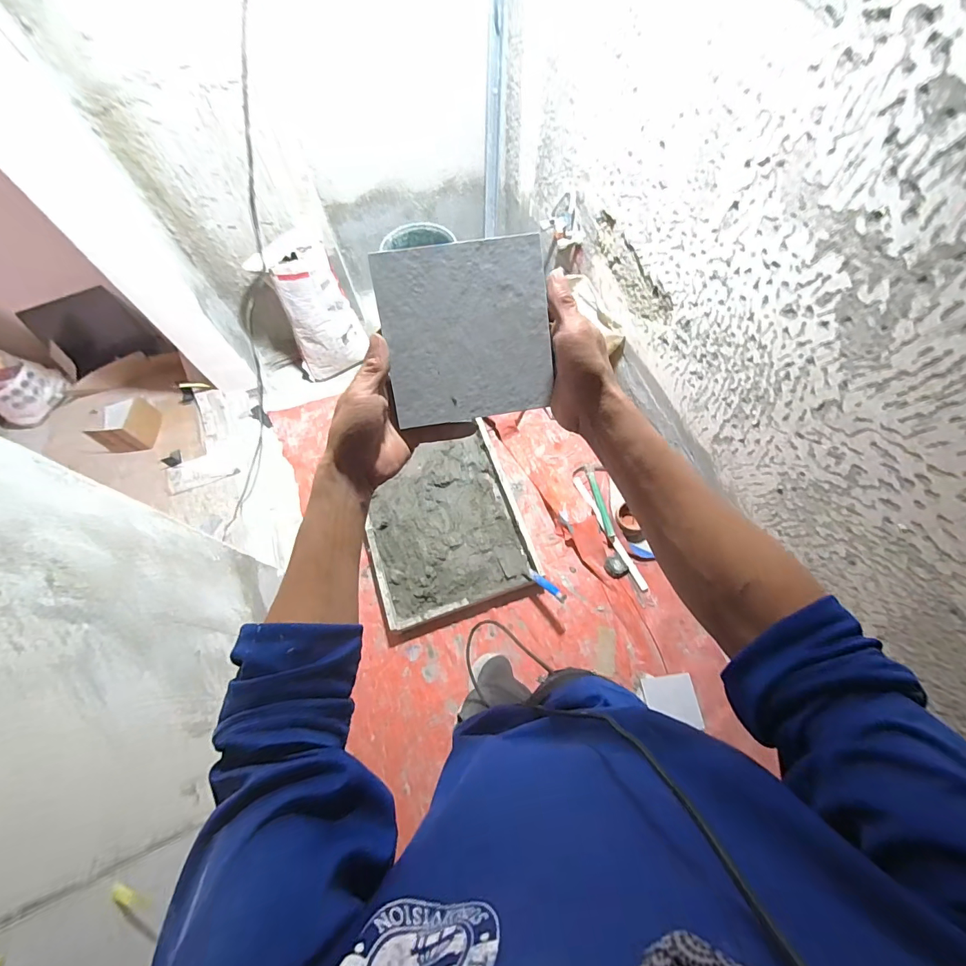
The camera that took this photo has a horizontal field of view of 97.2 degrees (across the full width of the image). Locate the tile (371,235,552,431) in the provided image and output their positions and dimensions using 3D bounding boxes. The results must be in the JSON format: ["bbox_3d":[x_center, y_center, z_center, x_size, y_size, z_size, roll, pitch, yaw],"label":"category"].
[{"bbox_3d":[-0.013,-0.133,0.380,0.144,0.004,0.146,-9,103,-4],"label":"tile"}]

